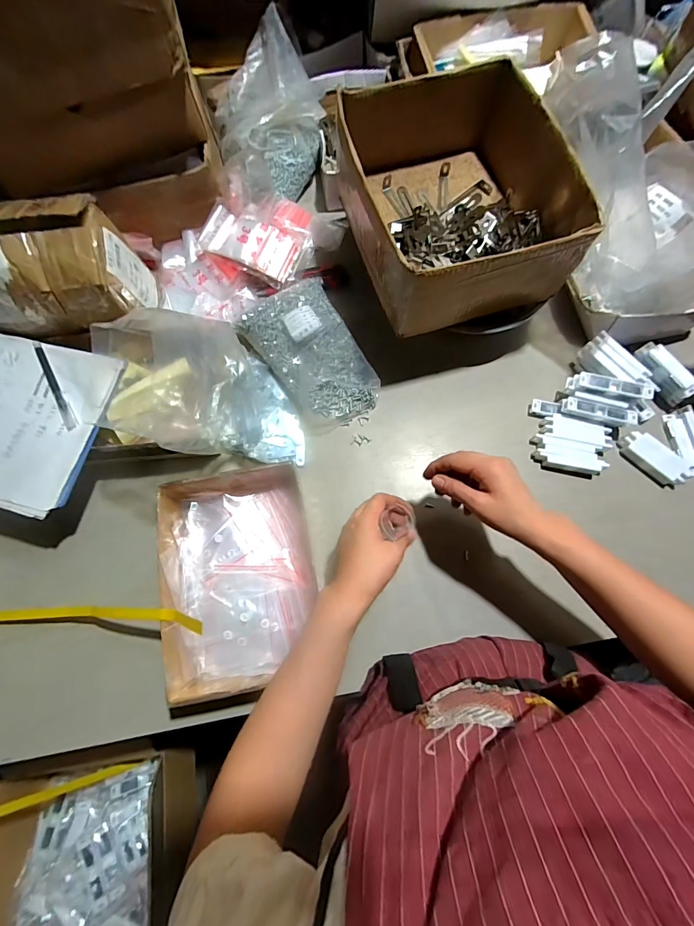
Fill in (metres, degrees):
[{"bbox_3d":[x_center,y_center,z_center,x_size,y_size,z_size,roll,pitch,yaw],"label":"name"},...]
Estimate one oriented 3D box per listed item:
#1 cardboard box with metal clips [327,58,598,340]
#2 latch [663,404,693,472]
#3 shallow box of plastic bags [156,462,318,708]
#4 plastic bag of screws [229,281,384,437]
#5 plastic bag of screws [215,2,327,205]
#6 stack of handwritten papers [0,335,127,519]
[{"bbox_3d":[0.145,-0.358,0.532,0.265,0.124,0.303,-16,74,-4],"label":"cardboard box with metal clips"},{"bbox_3d":[0.497,-0.035,0.558,0.034,0.024,0.098,-6,73,-1],"label":"latch"},{"bbox_3d":[-0.133,0.139,0.484,0.173,0.068,0.251,-10,73,-2],"label":"shallow box of plastic bags"},{"bbox_3d":[-0.051,-0.168,0.569,0.142,0.080,0.224,-31,75,-8],"label":"plastic bag of screws"},{"bbox_3d":[-0.131,-0.575,0.646,0.178,0.134,0.218,-9,73,-2],"label":"plastic bag of screws"},{"bbox_3d":[-0.474,-0.071,0.496,0.306,0.015,0.215,14,74,5],"label":"stack of handwritten papers"}]

